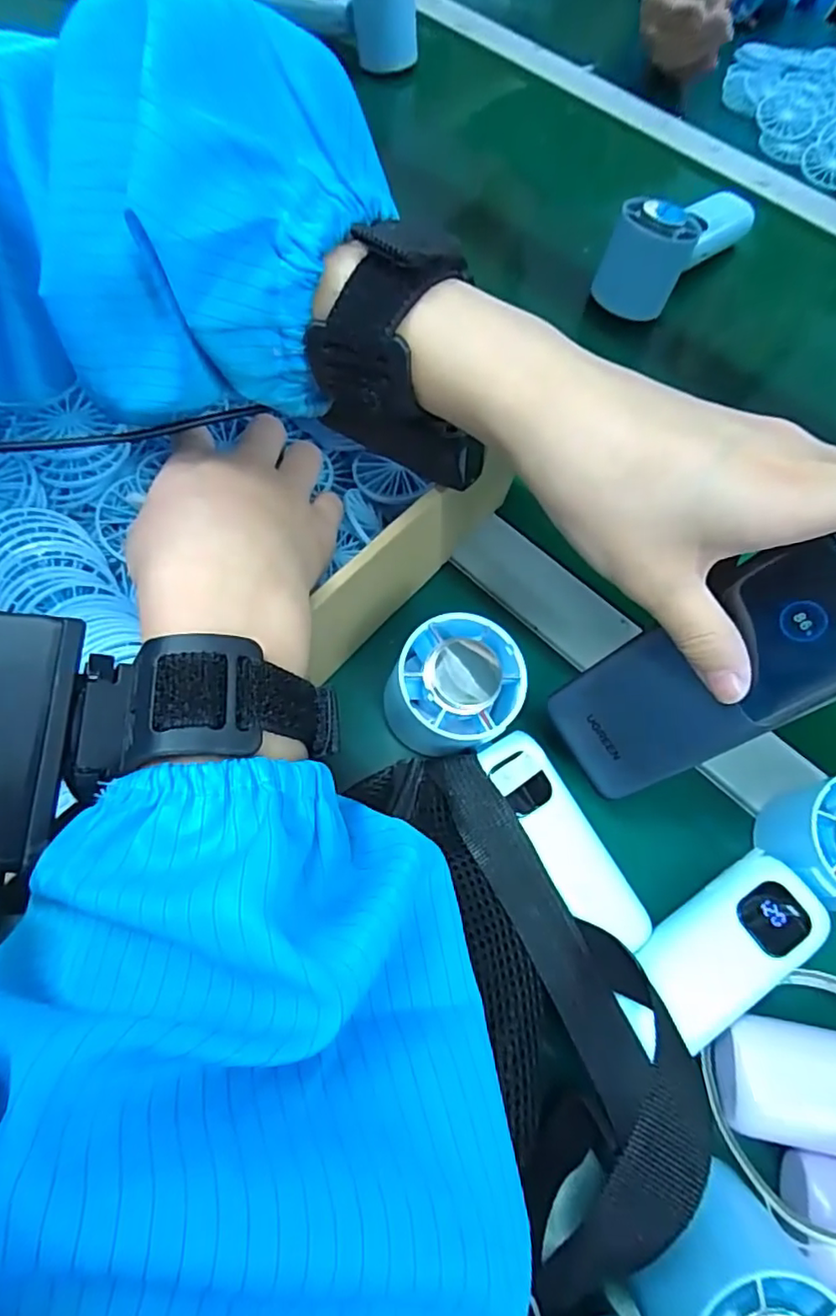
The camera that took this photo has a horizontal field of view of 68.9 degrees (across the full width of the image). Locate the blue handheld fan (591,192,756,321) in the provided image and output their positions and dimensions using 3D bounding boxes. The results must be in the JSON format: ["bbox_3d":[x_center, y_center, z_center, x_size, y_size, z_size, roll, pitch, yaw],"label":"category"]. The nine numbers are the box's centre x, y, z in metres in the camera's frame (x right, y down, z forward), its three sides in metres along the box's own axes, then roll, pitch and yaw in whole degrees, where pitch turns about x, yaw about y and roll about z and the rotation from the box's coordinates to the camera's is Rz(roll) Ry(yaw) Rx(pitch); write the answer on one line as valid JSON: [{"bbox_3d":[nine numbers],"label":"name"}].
[{"bbox_3d":[0.190,-0.305,0.439,0.049,0.062,0.153,41,71,13],"label":"blue handheld fan"}]

